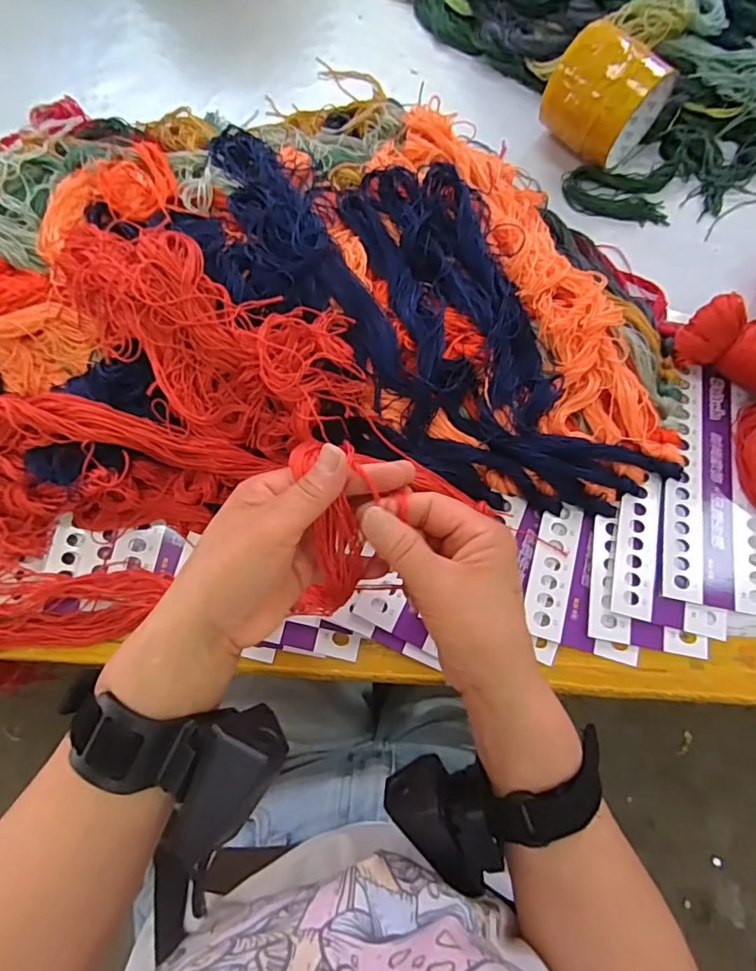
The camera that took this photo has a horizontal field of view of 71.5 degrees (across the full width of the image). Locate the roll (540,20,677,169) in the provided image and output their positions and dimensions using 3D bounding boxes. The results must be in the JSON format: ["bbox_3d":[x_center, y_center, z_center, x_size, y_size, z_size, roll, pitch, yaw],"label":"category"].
[{"bbox_3d":[0.199,-0.341,0.463,0.084,0.078,0.086,41,76,12],"label":"roll"}]

